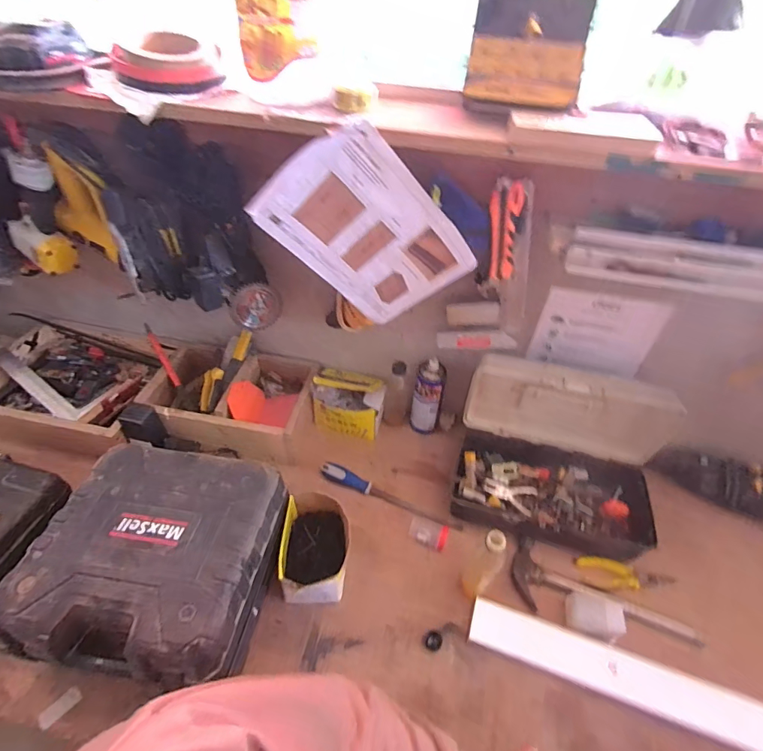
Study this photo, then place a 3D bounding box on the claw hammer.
[{"bbox_3d":[0.380,0.396,0.730,0.318,0.025,0.115,22,47,19],"label":"claw hammer"}]

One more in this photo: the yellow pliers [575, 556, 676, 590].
[{"bbox_3d":[0.443,0.365,0.774,0.166,0.015,0.047,11,45,8],"label":"yellow pliers"}]

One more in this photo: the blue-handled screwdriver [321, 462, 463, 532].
[{"bbox_3d":[0.014,0.249,0.873,0.303,0.037,0.029,19,46,16],"label":"blue-handled screwdriver"}]

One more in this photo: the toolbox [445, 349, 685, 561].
[{"bbox_3d":[0.341,0.155,0.814,0.374,0.257,0.242,12,45,9],"label":"toolbox"}]

